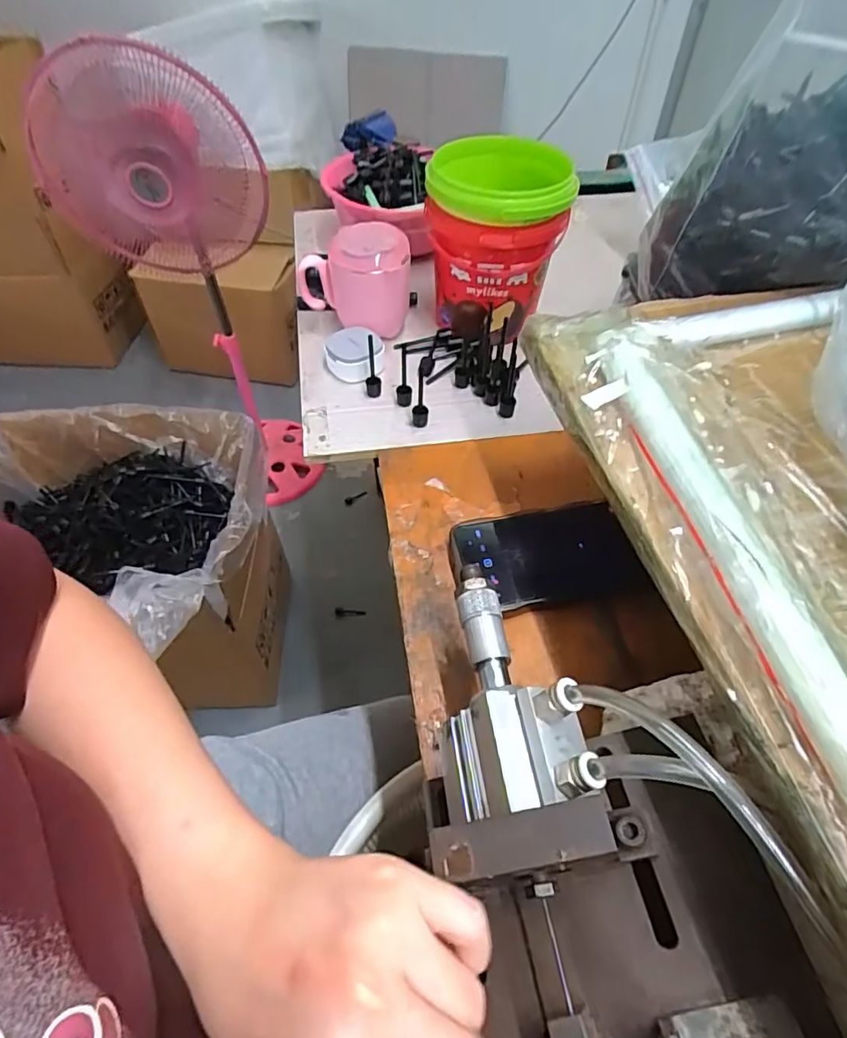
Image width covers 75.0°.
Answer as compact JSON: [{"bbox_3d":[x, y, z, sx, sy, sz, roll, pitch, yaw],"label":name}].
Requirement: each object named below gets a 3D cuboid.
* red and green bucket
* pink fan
[{"bbox_3d":[0.068,-0.266,0.551,0.129,0.156,0.133,6,51,4],"label":"red and green bucket"},{"bbox_3d":[-0.431,-0.382,1.112,0.314,0.861,0.266,-22,55,-17],"label":"pink fan"}]

